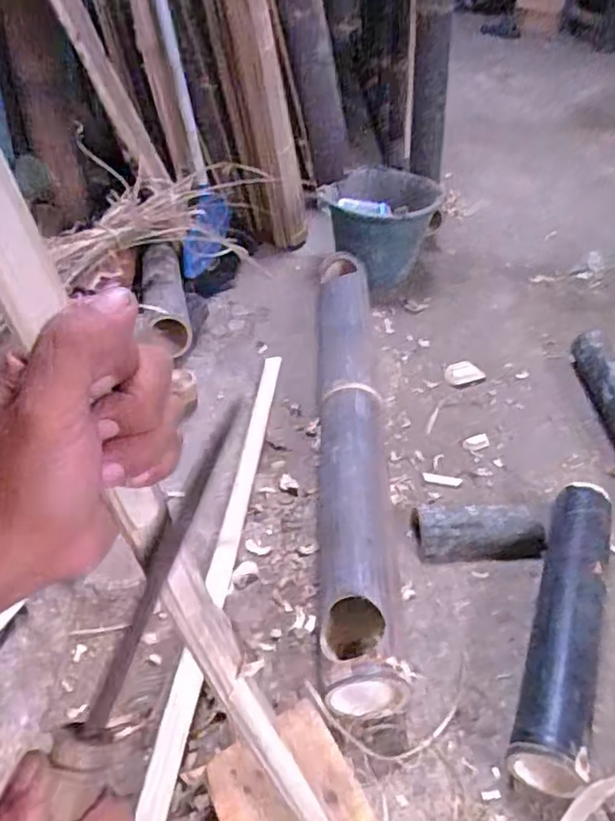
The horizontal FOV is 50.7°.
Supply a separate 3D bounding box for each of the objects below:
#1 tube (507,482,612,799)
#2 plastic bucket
[{"bbox_3d":[0.280,0.224,0.705,0.064,0.072,0.351,17,42,16],"label":"tube"},{"bbox_3d":[0.131,-0.394,1.332,0.209,0.184,0.310,-1,40,-5],"label":"plastic bucket"}]

